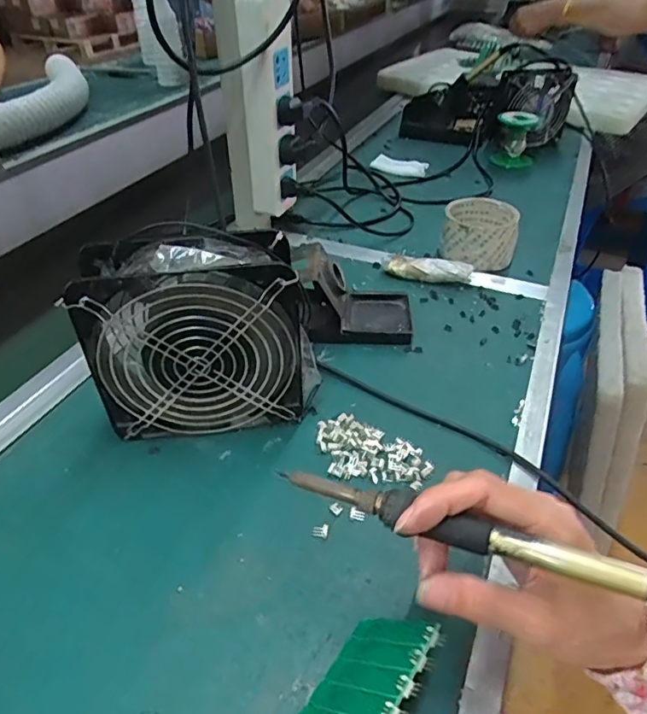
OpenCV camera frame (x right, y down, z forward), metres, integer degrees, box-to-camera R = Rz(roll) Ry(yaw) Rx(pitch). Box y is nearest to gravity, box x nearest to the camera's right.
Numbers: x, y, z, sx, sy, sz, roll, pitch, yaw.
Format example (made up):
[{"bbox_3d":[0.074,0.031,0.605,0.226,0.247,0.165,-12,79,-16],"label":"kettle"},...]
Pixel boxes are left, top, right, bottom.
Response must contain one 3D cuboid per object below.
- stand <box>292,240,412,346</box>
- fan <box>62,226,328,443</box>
[{"bbox_3d":[0.030,-0.064,0.515,0.110,0.072,0.075,2,40,2],"label":"stand"},{"bbox_3d":[-0.089,-0.014,0.398,0.155,0.155,0.059,-4,40,-5],"label":"fan"}]

